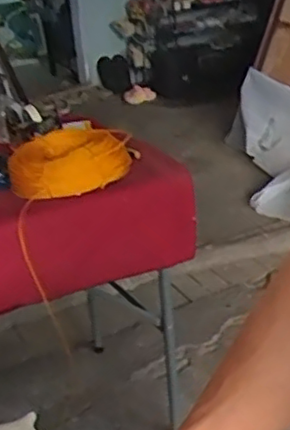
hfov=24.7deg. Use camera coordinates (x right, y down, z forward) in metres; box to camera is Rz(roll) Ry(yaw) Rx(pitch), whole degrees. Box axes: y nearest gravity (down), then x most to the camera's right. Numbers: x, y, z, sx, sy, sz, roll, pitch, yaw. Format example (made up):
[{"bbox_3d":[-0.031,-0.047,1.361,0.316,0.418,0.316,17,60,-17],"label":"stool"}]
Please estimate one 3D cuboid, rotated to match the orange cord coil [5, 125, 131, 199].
[{"bbox_3d":[-0.158,-0.110,1.353,0.252,0.088,0.170,-19,27,-28],"label":"orange cord coil"}]

